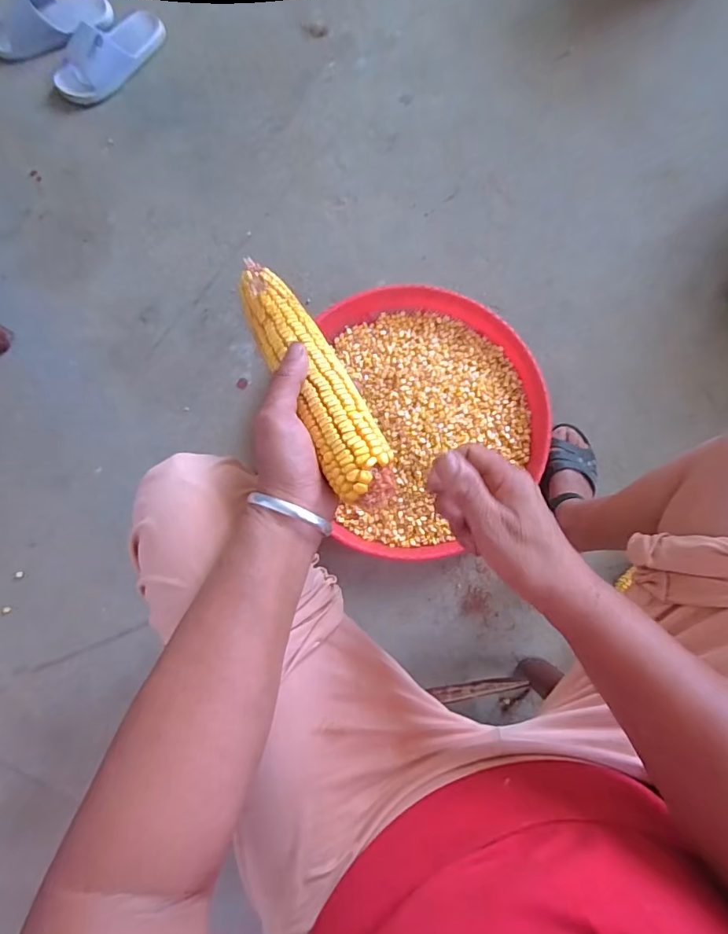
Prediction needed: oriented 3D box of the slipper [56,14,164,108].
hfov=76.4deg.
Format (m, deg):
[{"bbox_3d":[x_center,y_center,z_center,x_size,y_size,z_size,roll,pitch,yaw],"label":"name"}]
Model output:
[{"bbox_3d":[-0.504,-0.824,0.918,0.241,0.074,0.091,-41,82,-5],"label":"slipper"}]

